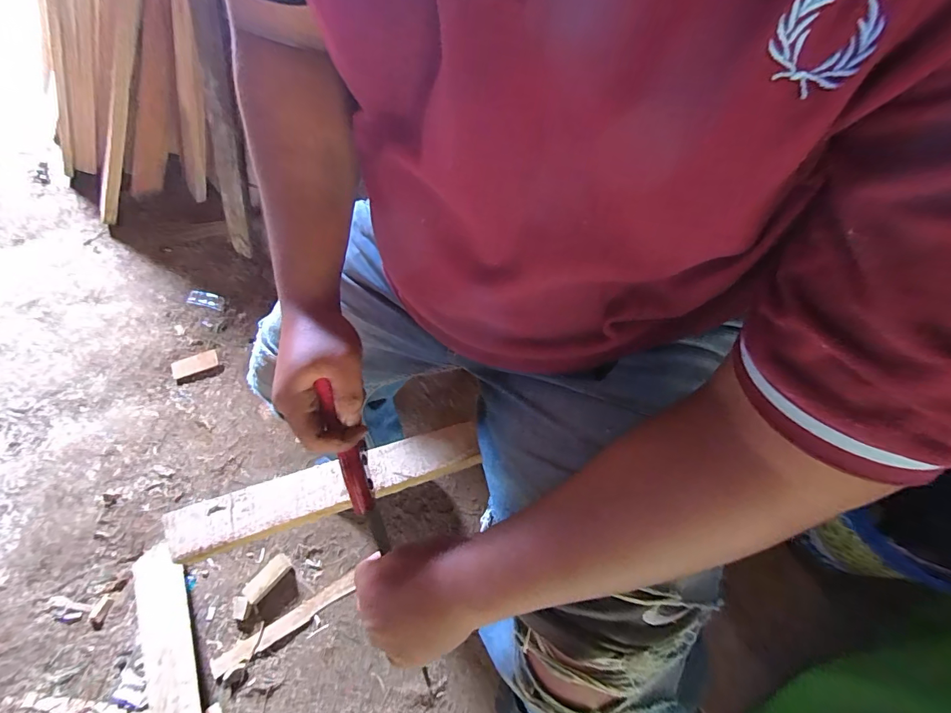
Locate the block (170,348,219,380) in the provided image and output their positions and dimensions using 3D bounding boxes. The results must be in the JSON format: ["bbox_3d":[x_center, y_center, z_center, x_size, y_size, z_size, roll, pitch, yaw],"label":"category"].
[{"bbox_3d":[-0.814,0.020,1.224,0.128,0.015,0.050,-18,69,-9],"label":"block"}]

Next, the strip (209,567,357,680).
[{"bbox_3d":[-0.434,0.611,0.968,0.340,0.013,0.040,-29,71,-13],"label":"strip"}]

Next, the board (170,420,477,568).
[{"bbox_3d":[-0.164,0.145,0.473,0.343,0.025,0.057,-16,63,-9],"label":"board"}]

